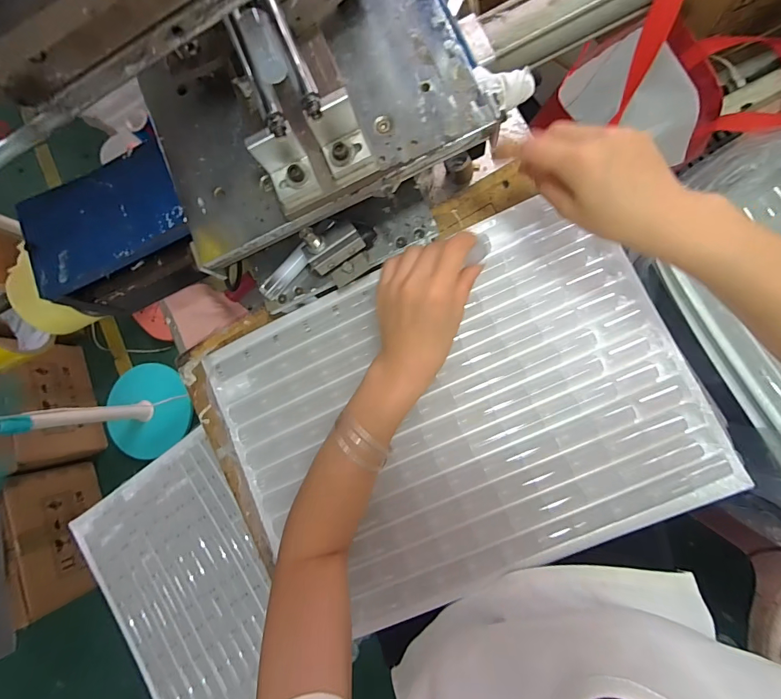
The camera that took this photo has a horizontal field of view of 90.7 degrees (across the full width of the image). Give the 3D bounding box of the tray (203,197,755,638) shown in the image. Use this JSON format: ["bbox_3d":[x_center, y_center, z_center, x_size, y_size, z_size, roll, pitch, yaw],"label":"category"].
[{"bbox_3d":[0.060,0.068,0.400,0.455,0.033,0.328,-24,86,8],"label":"tray"}]

